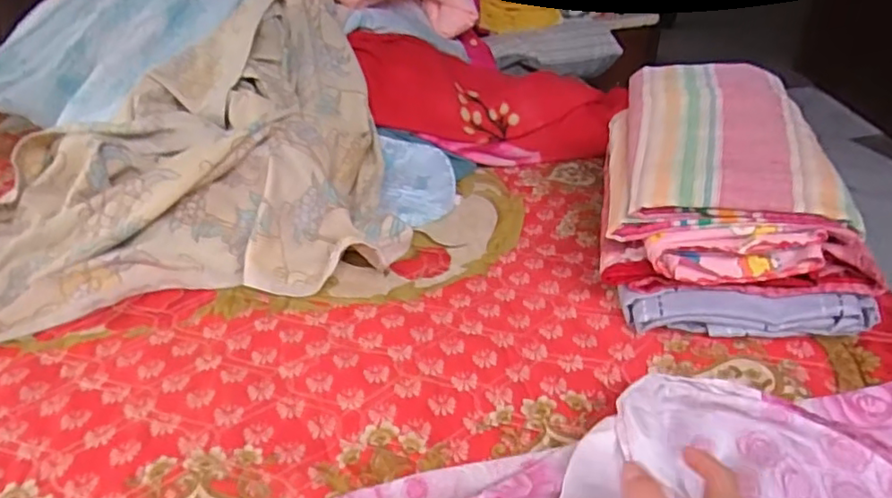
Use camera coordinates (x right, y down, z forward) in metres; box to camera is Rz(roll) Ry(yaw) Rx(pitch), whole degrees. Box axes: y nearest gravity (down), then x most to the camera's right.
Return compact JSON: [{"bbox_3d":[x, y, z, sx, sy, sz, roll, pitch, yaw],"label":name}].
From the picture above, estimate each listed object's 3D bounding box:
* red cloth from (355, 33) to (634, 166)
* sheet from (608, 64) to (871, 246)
[{"bbox_3d":[0.065,-0.318,1.306,0.560,0.171,0.268,7,28,-16],"label":"red cloth"},{"bbox_3d":[0.371,-0.149,0.845,0.273,0.114,0.358,5,32,11],"label":"sheet"}]

